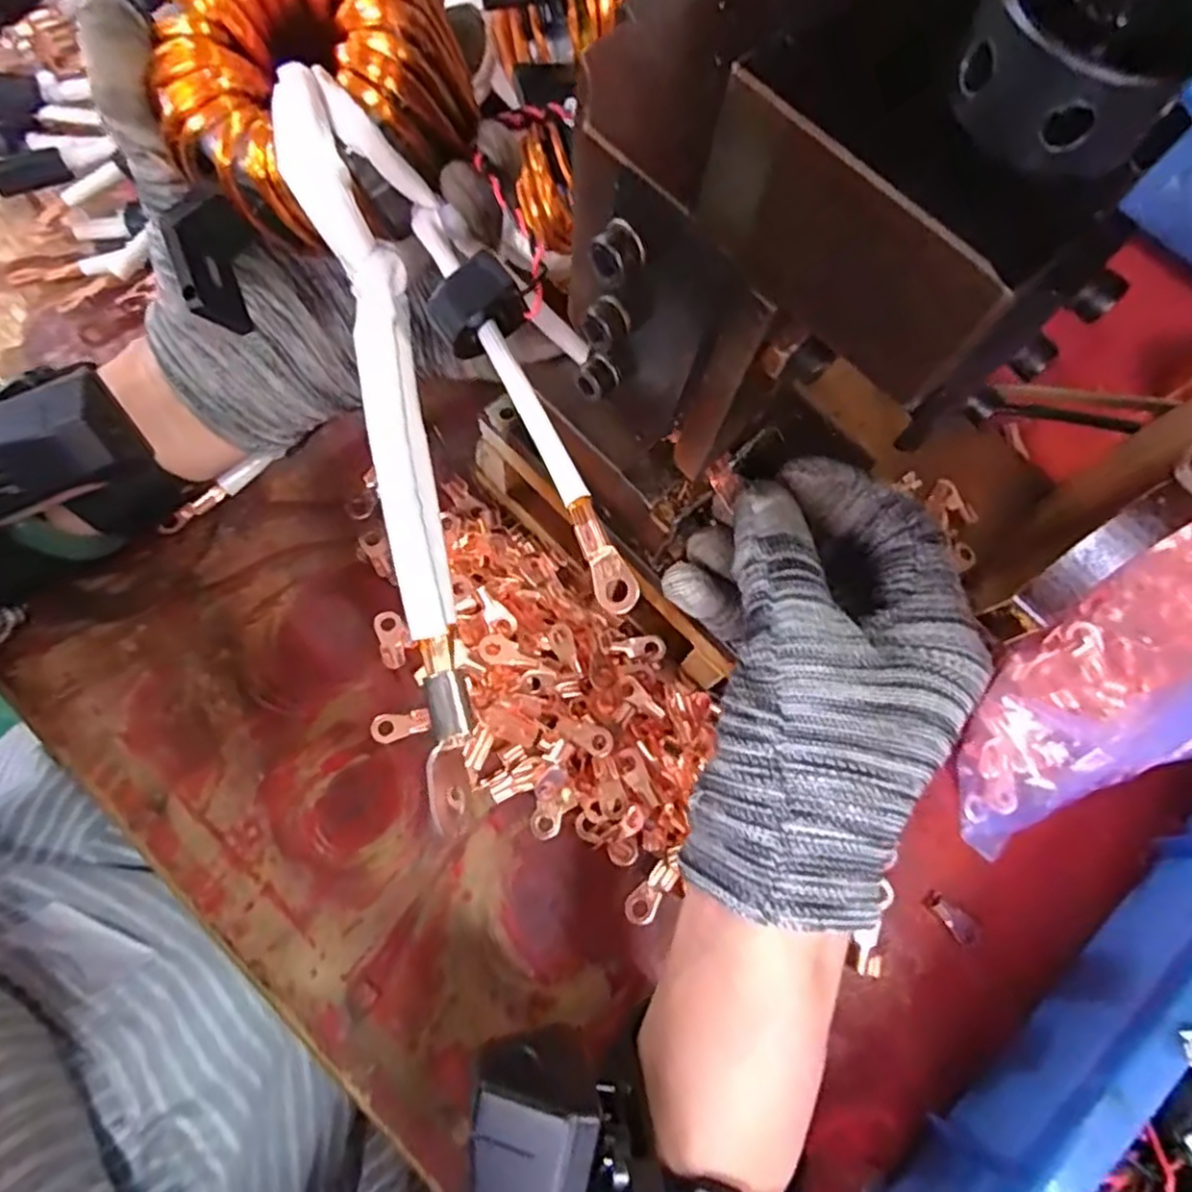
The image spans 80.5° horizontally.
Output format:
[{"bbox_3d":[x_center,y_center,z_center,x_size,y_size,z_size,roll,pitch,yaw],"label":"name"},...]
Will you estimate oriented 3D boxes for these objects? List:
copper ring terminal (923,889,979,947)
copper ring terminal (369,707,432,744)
[{"bbox_3d":[0.145,0.132,0.287,0.010,0.006,0.025,-42,80,-16],"label":"copper ring terminal"},{"bbox_3d":[-0.080,0.053,0.287,0.023,0.004,0.012,-9,73,-8],"label":"copper ring terminal"}]

